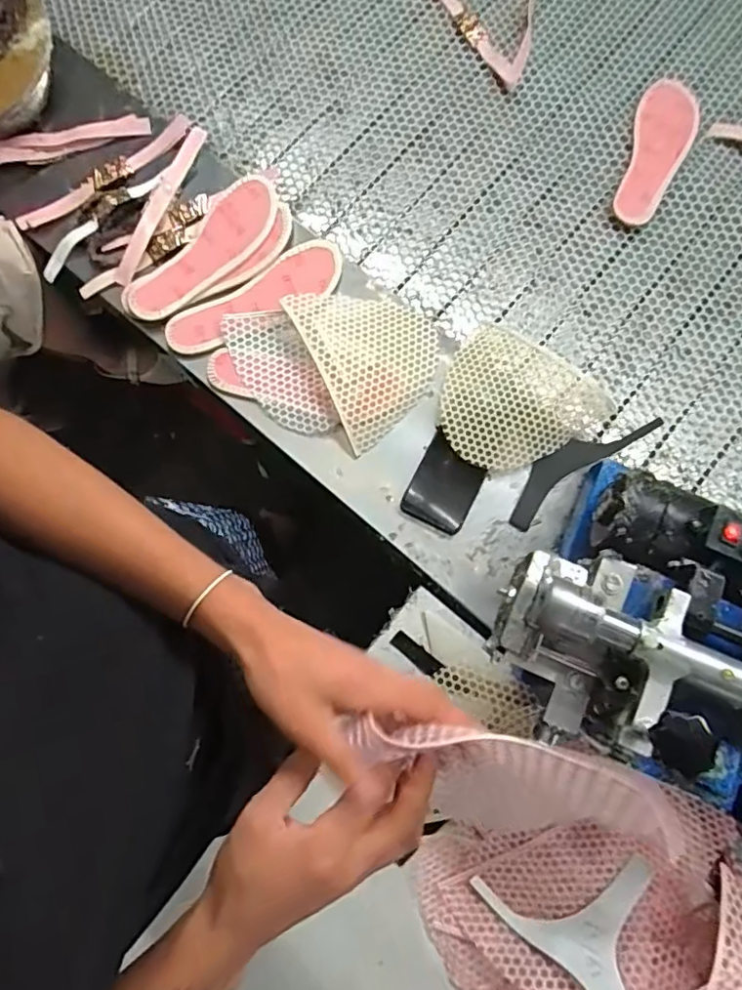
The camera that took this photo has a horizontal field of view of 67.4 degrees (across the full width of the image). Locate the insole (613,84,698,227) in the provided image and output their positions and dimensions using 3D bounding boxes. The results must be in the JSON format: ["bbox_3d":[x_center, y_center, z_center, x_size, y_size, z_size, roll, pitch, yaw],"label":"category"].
[{"bbox_3d":[0.394,-0.477,0.768,0.080,0.018,0.222,21,79,5],"label":"insole"}]

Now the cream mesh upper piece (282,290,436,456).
[{"bbox_3d":[0.007,-0.179,0.692,0.162,0.050,0.198,-26,79,-5],"label":"cream mesh upper piece"}]

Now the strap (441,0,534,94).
[{"bbox_3d":[0.197,-0.708,0.821,0.149,0.008,0.245,-24,79,-4],"label":"strap"}]

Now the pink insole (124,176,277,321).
[{"bbox_3d":[-0.217,-0.318,0.726,0.239,0.022,0.074,-43,81,-8],"label":"pink insole"}]

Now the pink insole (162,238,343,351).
[{"bbox_3d":[-0.144,-0.250,0.717,0.244,0.018,0.082,-31,73,-6],"label":"pink insole"}]

